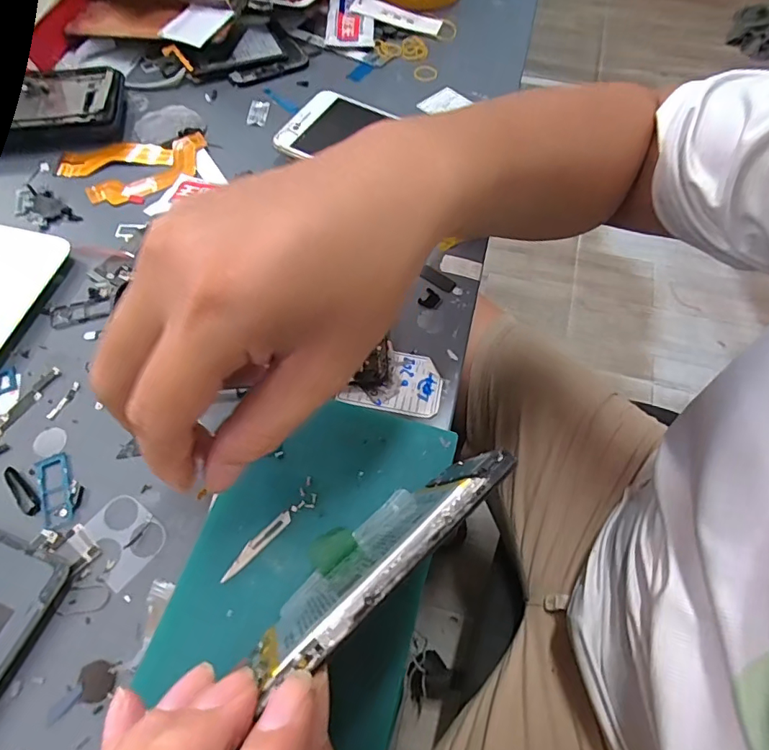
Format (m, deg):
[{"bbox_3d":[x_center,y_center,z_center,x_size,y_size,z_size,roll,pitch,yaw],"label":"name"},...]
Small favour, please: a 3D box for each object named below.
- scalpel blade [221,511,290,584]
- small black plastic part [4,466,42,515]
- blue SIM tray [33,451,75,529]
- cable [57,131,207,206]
[{"bbox_3d":[-0.059,0.079,0.222,0.007,0.004,0.039,41,66,19],"label":"scalpel blade"},{"bbox_3d":[-0.187,0.059,0.246,0.008,0.004,0.031,-38,68,-22],"label":"small black plastic part"},{"bbox_3d":[-0.170,0.059,0.248,0.016,0.004,0.039,-23,64,-16],"label":"blue SIM tray"},{"bbox_3d":[-0.191,-0.157,0.366,0.106,0.007,0.061,-14,61,-11],"label":"cable"}]

